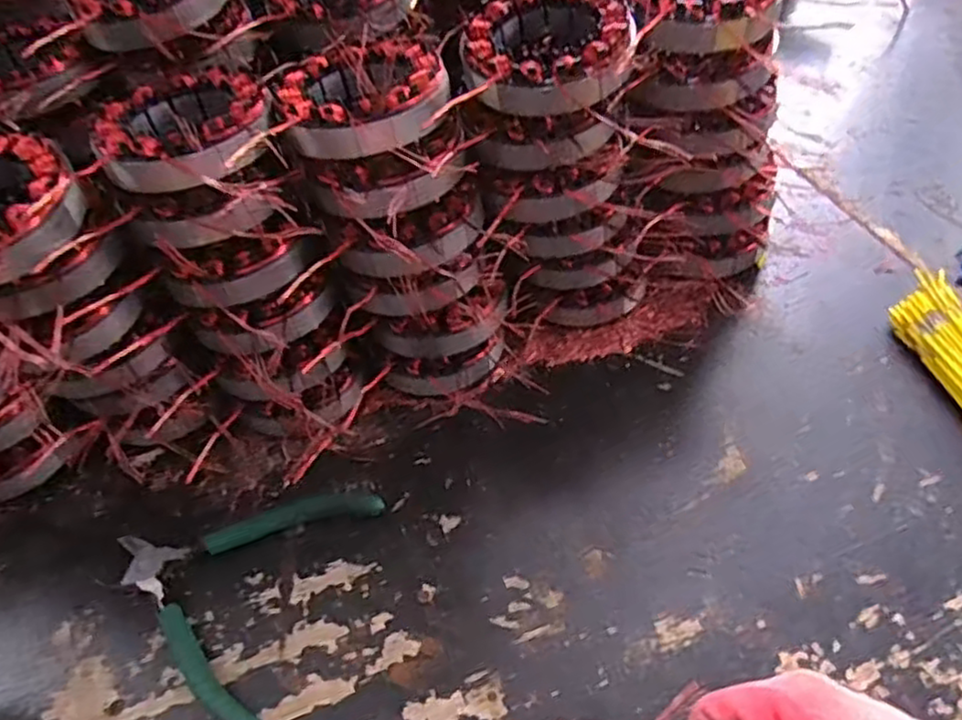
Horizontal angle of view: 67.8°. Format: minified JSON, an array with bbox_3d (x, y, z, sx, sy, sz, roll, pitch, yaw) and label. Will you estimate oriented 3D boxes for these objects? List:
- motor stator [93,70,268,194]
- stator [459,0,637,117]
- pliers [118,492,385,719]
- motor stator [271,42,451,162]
[{"bbox_3d":[-0.146,-0.116,0.354,0.088,0.026,0.079,13,52,16],"label":"motor stator"},{"bbox_3d":[0.034,-0.157,0.369,0.084,0.031,0.095,-3,49,4],"label":"stator"},{"bbox_3d":[-0.134,0.114,0.375,0.131,0.016,0.134,10,51,14],"label":"pliers"},{"bbox_3d":[-0.059,-0.133,0.364,0.084,0.029,0.084,-2,49,4],"label":"motor stator"}]

